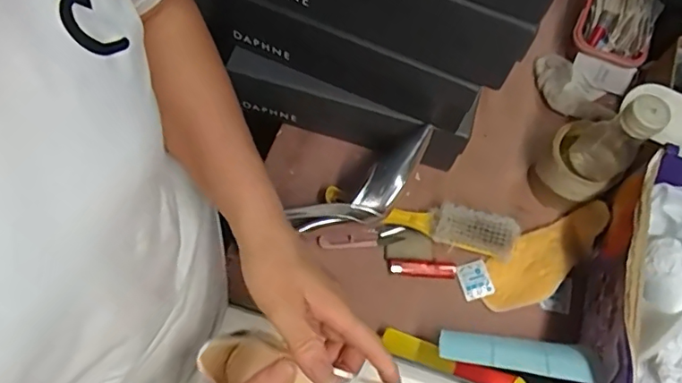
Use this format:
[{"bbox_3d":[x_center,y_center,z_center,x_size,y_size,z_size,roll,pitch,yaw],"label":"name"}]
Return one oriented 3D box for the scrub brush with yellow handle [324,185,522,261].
[{"bbox_3d":[0.096,0.029,0.658,0.229,0.033,0.044,16,65,5],"label":"scrub brush with yellow handle"}]

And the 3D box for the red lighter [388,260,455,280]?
[{"bbox_3d":[0.096,0.091,0.645,0.077,0.012,0.018,6,65,0],"label":"red lighter"}]

